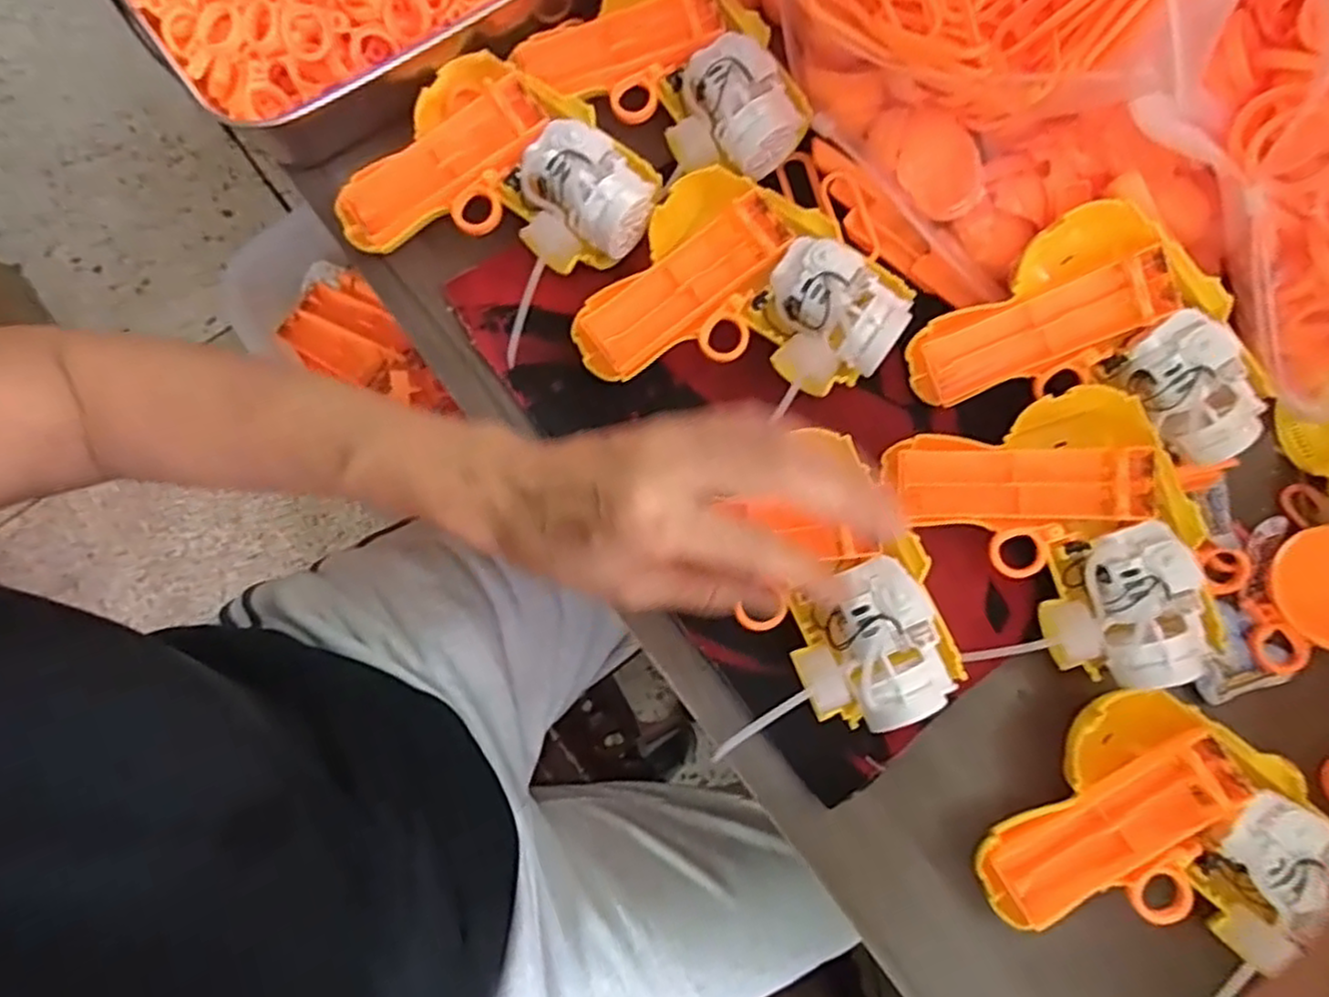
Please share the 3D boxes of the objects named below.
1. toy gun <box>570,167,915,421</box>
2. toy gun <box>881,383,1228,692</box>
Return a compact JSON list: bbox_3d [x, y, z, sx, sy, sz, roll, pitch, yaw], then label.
[{"bbox_3d":[0.039,-0.091,0.354,0.132,0.031,0.117,34,80,6],"label":"toy gun"},{"bbox_3d":[0.182,0.023,0.335,0.110,0.034,0.134,-19,79,-4],"label":"toy gun"}]

